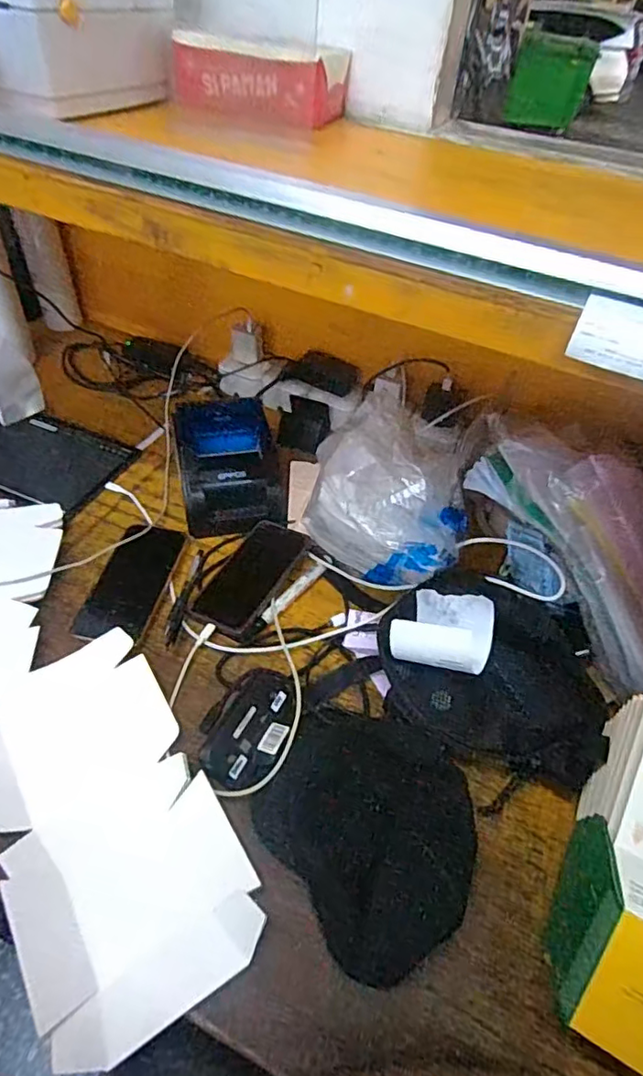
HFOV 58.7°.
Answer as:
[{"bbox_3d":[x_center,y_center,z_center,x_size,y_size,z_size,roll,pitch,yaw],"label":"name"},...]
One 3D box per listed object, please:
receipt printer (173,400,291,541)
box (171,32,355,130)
[{"bbox_3d":[-0.116,-0.092,0.749,0.135,0.110,0.138,-8,49,-13],"label":"receipt printer"},{"bbox_3d":[-0.070,-0.526,0.656,0.184,0.060,0.120,12,47,4],"label":"box"}]

